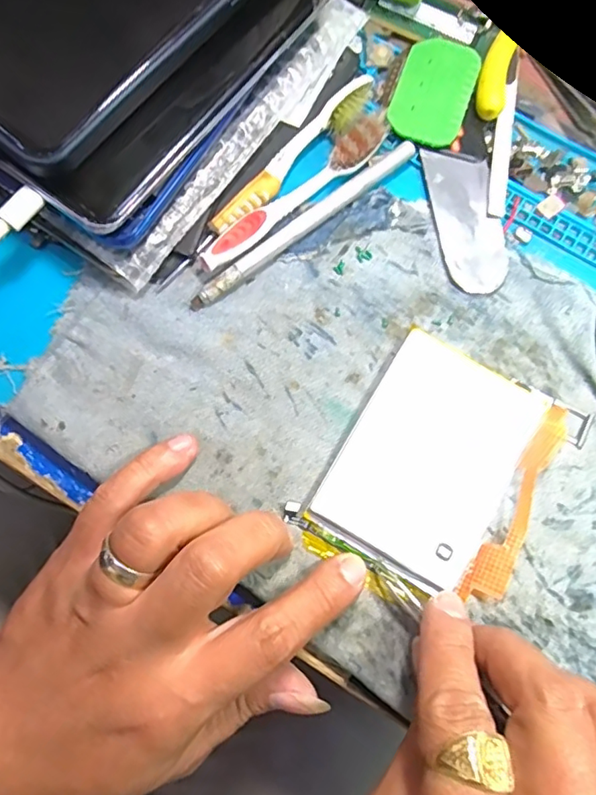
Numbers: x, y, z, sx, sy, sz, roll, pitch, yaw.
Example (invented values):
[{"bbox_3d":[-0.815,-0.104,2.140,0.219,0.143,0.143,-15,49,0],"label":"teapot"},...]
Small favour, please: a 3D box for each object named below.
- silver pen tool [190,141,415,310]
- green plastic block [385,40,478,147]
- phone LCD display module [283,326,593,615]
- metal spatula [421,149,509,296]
[{"bbox_3d":[0.003,-0.078,0.242,0.123,0.007,0.007,-37,81,-10],"label":"silver pen tool"},{"bbox_3d":[0.065,-0.147,0.258,0.034,0.006,0.058,20,78,4],"label":"green plastic block"},{"bbox_3d":[0.059,0.031,0.219,0.081,0.009,0.106,32,79,6],"label":"phone LCD display module"},{"bbox_3d":[0.078,-0.082,0.246,0.029,0.004,0.069,-7,77,-4],"label":"metal spatula"}]

